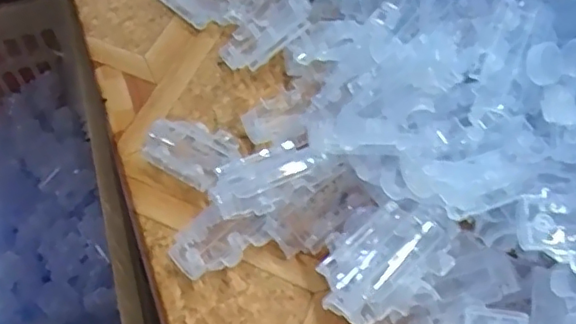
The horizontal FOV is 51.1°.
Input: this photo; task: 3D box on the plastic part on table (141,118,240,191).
[{"bbox_3d":[-0.059,-0.009,0.372,0.054,0.015,0.043,24,59,20],"label":"plastic part on table"}]

